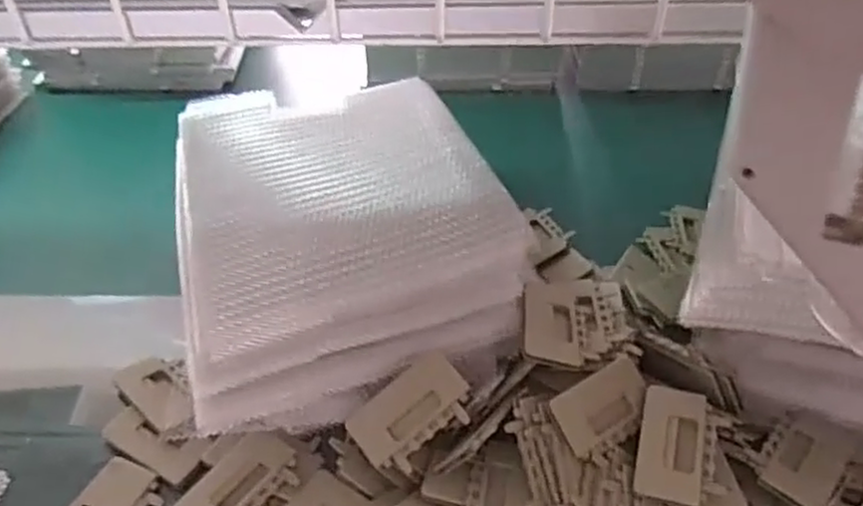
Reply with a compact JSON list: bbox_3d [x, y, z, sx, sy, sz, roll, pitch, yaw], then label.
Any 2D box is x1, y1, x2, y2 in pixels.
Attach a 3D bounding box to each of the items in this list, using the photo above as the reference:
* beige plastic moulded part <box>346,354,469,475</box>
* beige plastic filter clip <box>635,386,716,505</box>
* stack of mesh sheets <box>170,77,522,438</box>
[{"bbox_3d":[-0.014,0.114,0.519,0.085,0.007,0.055,-41,71,-2],"label":"beige plastic moulded part"},{"bbox_3d":[0.167,0.130,0.498,0.047,0.010,0.084,12,44,14],"label":"beige plastic filter clip"},{"bbox_3d":[-0.087,-0.035,0.648,0.262,0.097,0.368,-11,44,-11],"label":"stack of mesh sheets"}]

